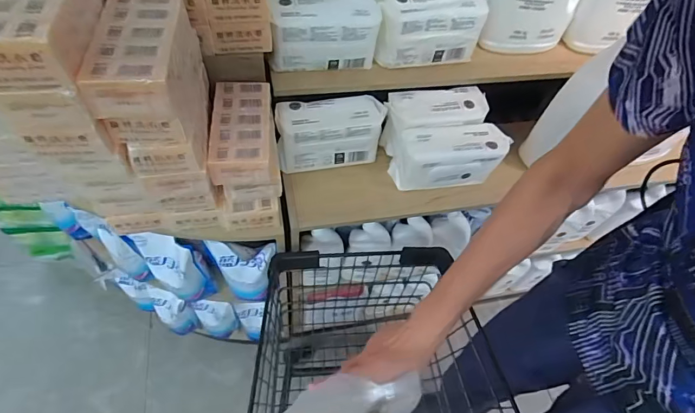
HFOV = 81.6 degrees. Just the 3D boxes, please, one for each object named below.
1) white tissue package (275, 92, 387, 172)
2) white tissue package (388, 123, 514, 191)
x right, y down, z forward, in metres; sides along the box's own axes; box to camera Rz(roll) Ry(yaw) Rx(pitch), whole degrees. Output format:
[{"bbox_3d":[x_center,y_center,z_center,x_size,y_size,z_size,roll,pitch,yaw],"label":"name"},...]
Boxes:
[{"bbox_3d":[-0.030,-0.136,0.741,0.194,0.098,0.079,-7,58,-12],"label":"white tissue package"},{"bbox_3d":[0.183,-0.095,0.741,0.207,0.100,0.080,-7,58,-12],"label":"white tissue package"}]

